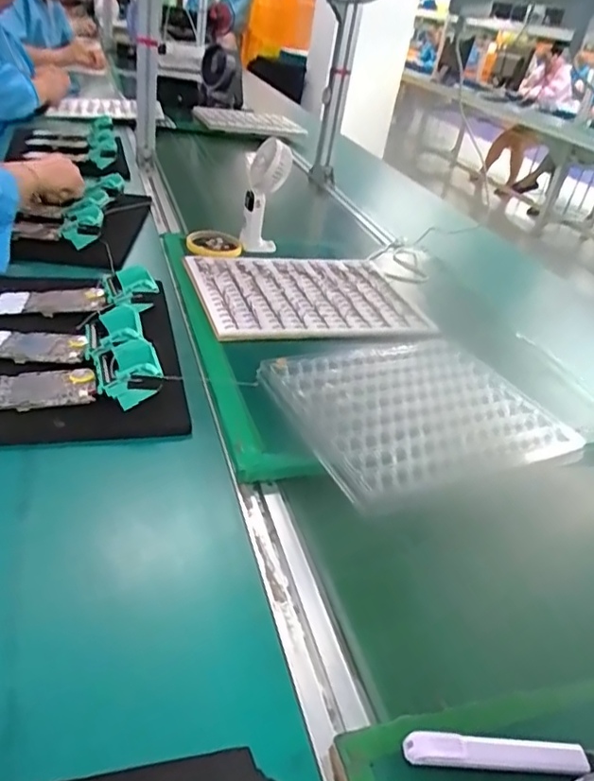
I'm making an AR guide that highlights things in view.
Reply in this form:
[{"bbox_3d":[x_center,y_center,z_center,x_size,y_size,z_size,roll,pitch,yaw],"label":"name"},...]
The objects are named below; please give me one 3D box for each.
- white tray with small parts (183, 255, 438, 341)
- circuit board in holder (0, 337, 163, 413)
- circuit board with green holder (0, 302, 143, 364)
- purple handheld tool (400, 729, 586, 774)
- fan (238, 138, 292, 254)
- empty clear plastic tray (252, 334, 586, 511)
[{"bbox_3d":[0.015,-0.151,0.877,0.318,0.009,0.273,-5,34,-17],"label":"white tray with small parts"},{"bbox_3d":[-0.238,-0.015,0.592,0.191,0.046,0.072,-5,34,-18],"label":"circuit board in holder"},{"bbox_3d":[-0.265,-0.060,0.664,0.193,0.034,0.083,-6,33,4],"label":"circuit board with green holder"},{"bbox_3d":[0.117,0.213,0.346,0.108,0.014,0.016,5,33,-3],"label":"purple handheld tool"},{"bbox_3d":[-0.050,-0.321,0.973,0.071,0.169,0.078,4,33,-4],"label":"fan"},{"bbox_3d":[0.127,0.008,0.655,0.297,0.013,0.238,-10,36,-24],"label":"empty clear plastic tray"}]

